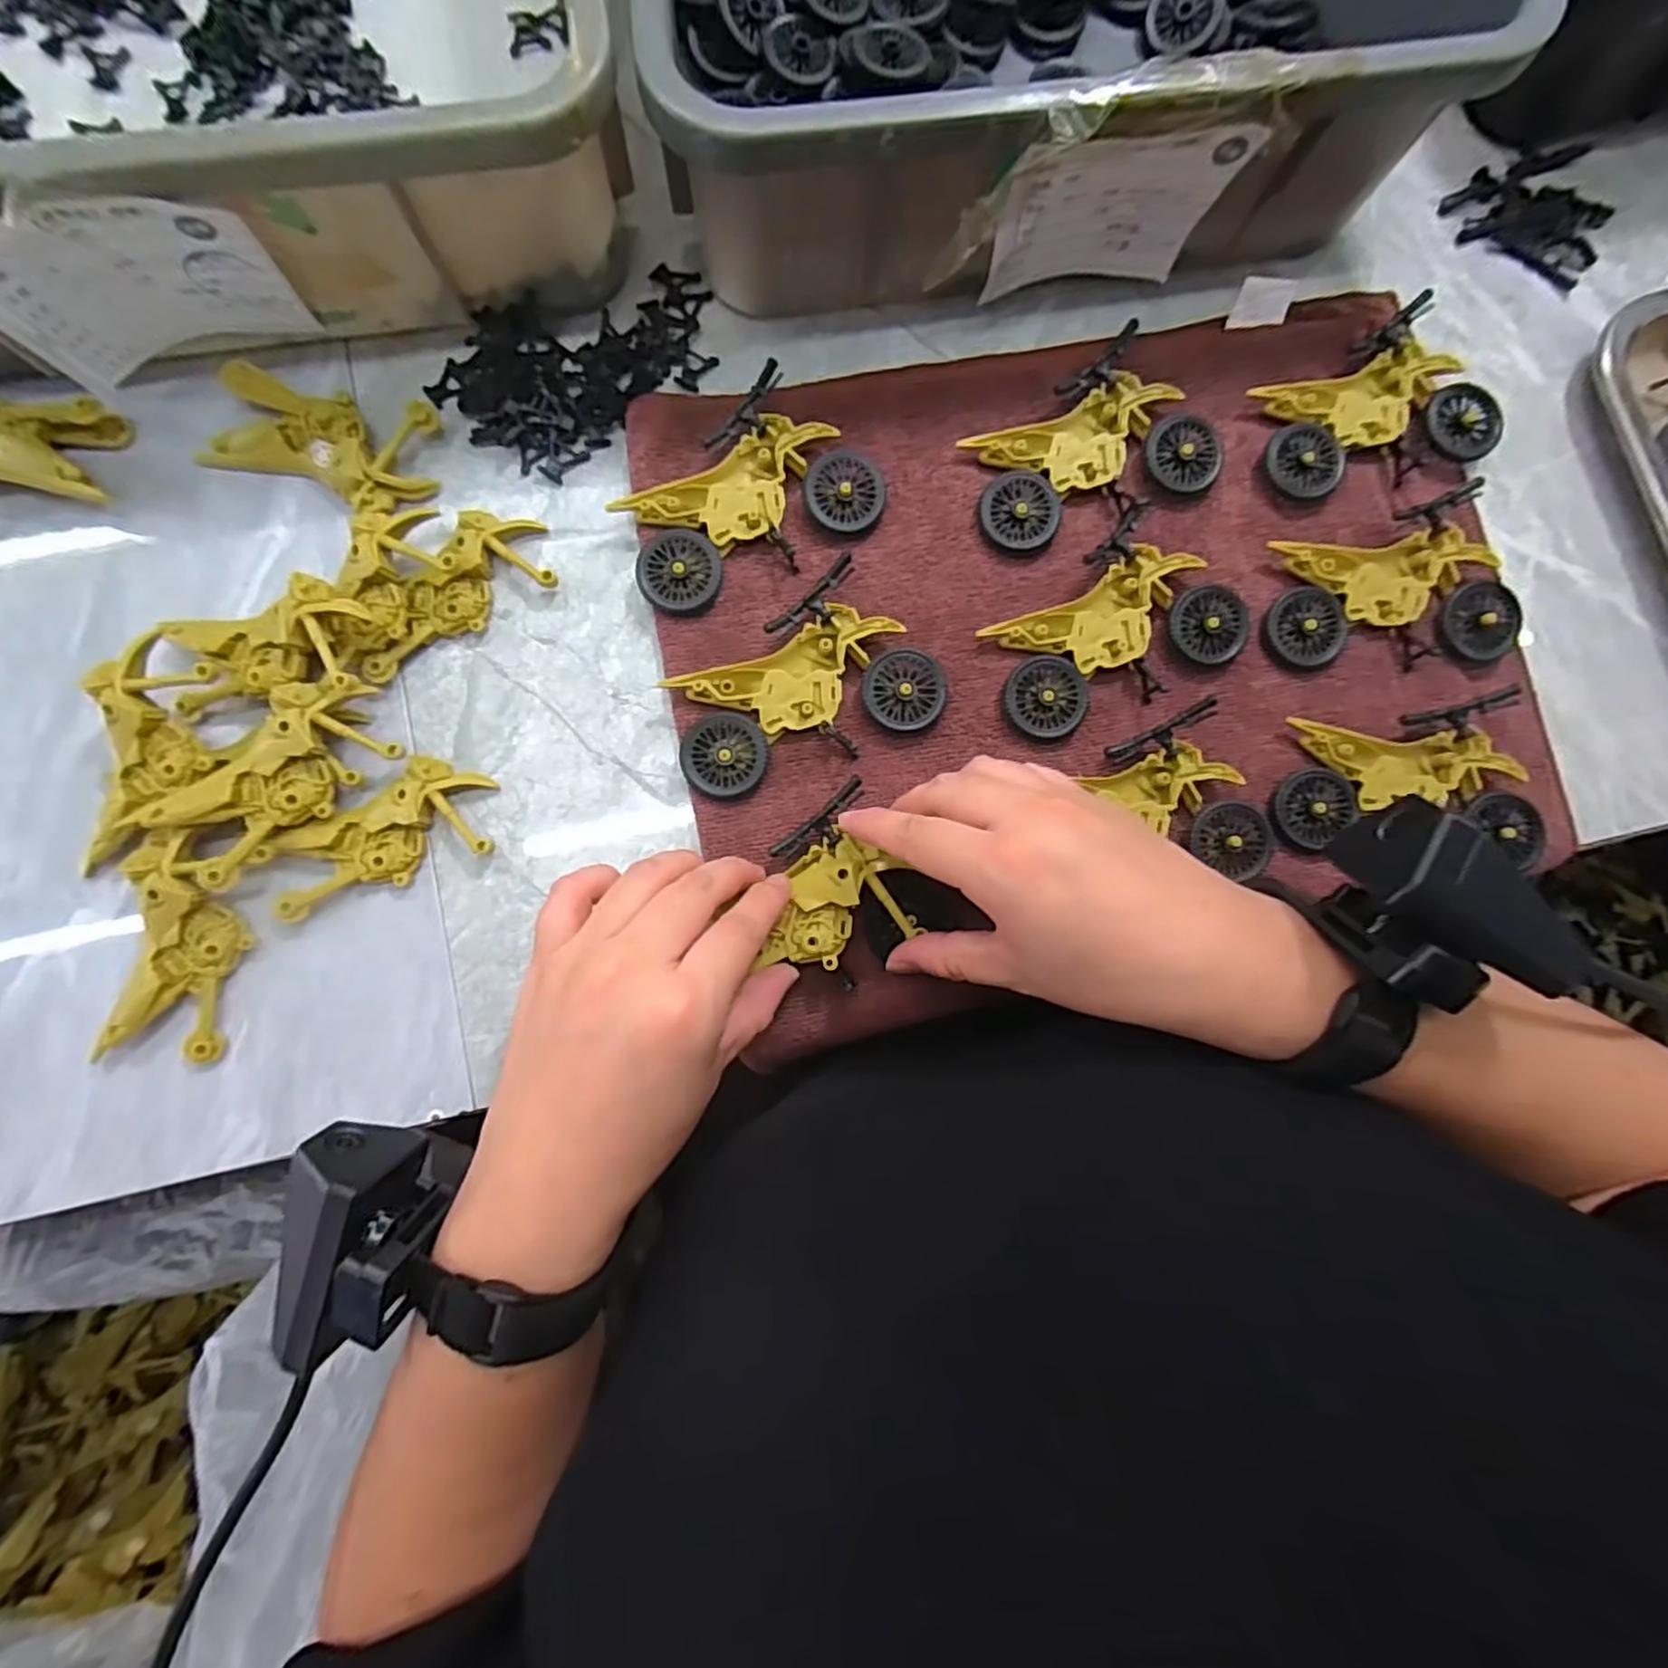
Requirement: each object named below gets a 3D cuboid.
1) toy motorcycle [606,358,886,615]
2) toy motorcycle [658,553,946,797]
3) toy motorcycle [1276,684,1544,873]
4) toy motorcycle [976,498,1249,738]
[{"bbox_3d":[-0.041,-0.147,0.325,0.113,0.016,0.076,-42,88,-6],"label":"toy motorcycle"},{"bbox_3d":[-0.016,-0.064,0.317,0.114,0.015,0.074,-28,86,-5],"label":"toy motorcycle"},{"bbox_3d":[0.263,-0.027,0.325,0.118,0.022,0.069,3,84,-2],"label":"toy motorcycle"},{"bbox_3d":[0.125,-0.089,0.325,0.112,0.017,0.075,-38,87,-5],"label":"toy motorcycle"}]

